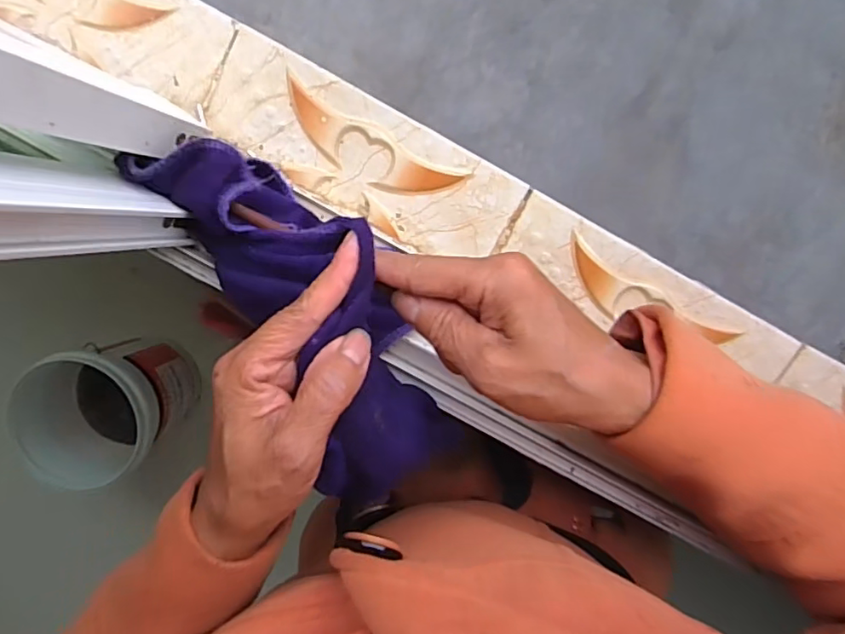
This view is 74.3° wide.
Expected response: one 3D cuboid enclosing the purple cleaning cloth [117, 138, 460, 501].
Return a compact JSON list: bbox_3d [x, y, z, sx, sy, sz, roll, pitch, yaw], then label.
[{"bbox_3d":[-0.055,-0.007,0.288,0.083,0.068,0.201,-36,84,5],"label":"purple cleaning cloth"}]

